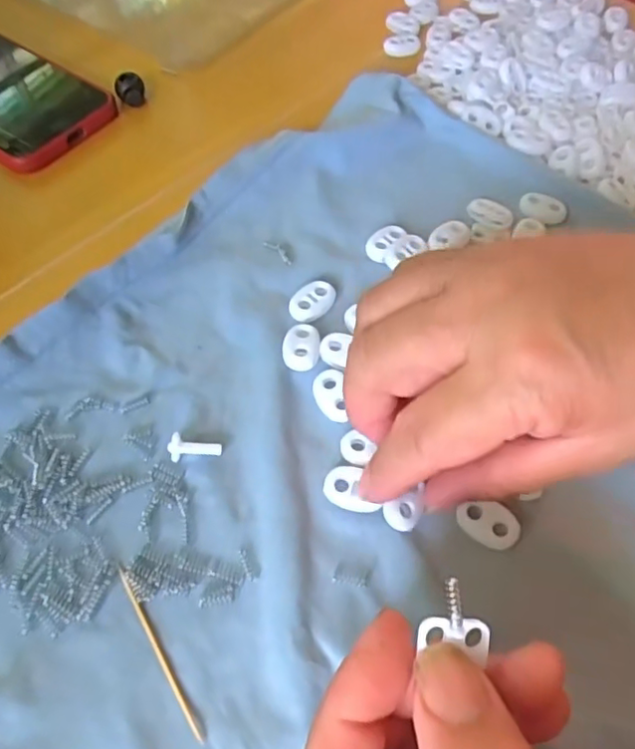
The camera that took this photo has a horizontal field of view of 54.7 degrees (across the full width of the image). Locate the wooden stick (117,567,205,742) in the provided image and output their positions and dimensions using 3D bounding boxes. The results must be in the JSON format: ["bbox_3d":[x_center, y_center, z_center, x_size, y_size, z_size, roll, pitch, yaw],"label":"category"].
[{"bbox_3d":[-0.051,0.087,0.195,0.004,0.004,0.059,-29,63,-16],"label":"wooden stick"}]

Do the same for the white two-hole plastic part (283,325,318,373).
[{"bbox_3d":[-0.007,-0.012,0.252,0.015,0.005,0.021,3,59,2],"label":"white two-hole plastic part"}]

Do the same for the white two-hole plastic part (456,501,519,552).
[{"bbox_3d":[0.060,0.052,0.215,0.022,0.004,0.014,28,63,16],"label":"white two-hole plastic part"}]

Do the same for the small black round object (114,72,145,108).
[{"bbox_3d":[-0.104,-0.159,0.340,0.015,0.012,0.015,0,59,0],"label":"small black round object"}]

